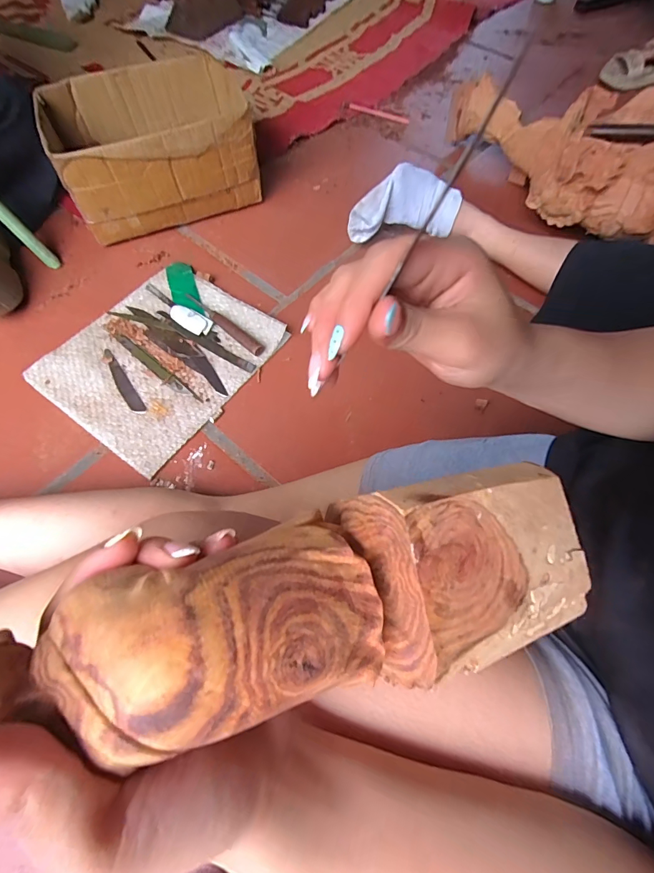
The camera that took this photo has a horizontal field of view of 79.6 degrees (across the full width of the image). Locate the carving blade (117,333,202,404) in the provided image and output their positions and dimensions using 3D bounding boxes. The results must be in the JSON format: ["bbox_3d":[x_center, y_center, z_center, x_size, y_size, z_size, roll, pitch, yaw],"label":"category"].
[{"bbox_3d":[-0.262,-0.105,0.603,0.189,0.004,0.018,37,69,17],"label":"carving blade"}]

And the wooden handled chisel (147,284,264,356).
[{"bbox_3d":[-0.167,-0.186,0.631,0.176,0.014,0.021,40,70,18],"label":"wooden handled chisel"}]

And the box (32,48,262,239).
[{"bbox_3d":[-0.315,-0.533,0.730,0.317,0.160,0.254,-23,66,-11],"label":"box"}]

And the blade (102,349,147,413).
[{"bbox_3d":[-0.310,-0.083,0.595,0.021,0.004,0.133,-33,68,-15],"label":"blade"}]

